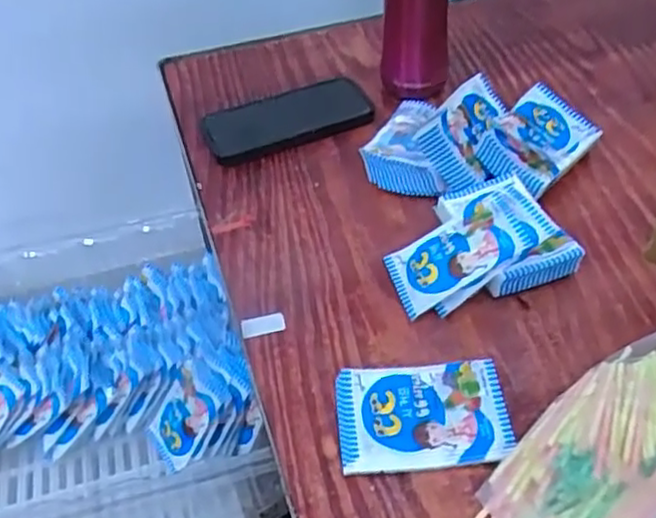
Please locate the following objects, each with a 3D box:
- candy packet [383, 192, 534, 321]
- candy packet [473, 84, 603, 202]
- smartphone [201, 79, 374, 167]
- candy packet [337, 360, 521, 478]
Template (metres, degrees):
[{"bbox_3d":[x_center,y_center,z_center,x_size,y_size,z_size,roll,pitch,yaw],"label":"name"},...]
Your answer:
[{"bbox_3d":[0.097,-0.005,0.530,0.104,0.011,0.062,-32,46,12],"label":"candy packet"},{"bbox_3d":[0.184,-0.104,0.620,0.073,0.017,0.111,43,62,10],"label":"candy packet"},{"bbox_3d":[-0.041,-0.140,0.702,0.164,0.012,0.088,-17,45,-12],"label":"smartphone"},{"bbox_3d":[0.061,0.101,0.456,0.108,0.011,0.074,-4,44,1],"label":"candy packet"}]

